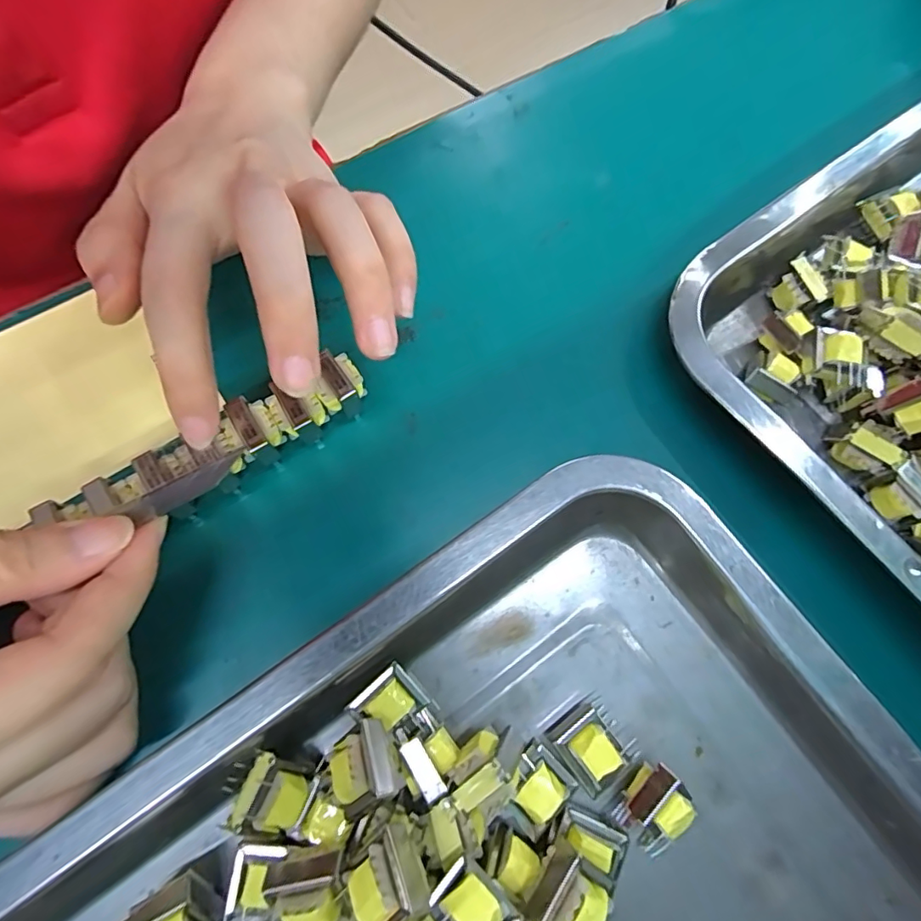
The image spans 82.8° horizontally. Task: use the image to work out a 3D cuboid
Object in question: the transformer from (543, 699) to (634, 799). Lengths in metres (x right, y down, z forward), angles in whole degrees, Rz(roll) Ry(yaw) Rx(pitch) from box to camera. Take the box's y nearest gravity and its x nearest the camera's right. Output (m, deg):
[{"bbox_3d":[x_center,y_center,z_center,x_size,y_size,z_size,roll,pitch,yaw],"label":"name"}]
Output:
[{"bbox_3d":[0.039,0.086,0.159,0.019,0.016,0.020,-34,76,-13],"label":"transformer"}]

